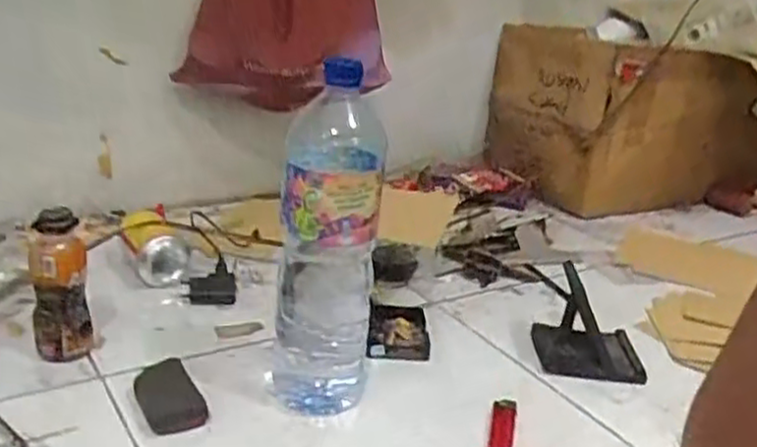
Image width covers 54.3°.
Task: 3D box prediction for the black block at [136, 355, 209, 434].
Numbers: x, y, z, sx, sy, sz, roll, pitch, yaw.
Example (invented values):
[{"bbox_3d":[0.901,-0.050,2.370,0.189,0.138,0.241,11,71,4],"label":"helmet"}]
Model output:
[{"bbox_3d":[-0.193,0.156,0.676,0.053,0.016,0.094,-6,24,-29],"label":"black block"}]

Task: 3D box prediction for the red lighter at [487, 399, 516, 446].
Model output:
[{"bbox_3d":[0.114,0.188,0.680,0.021,0.013,0.080,10,21,10],"label":"red lighter"}]

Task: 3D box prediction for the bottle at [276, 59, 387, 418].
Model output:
[{"bbox_3d":[-0.046,0.024,0.663,0.085,0.302,0.098,5,21,-3],"label":"bottle"}]

